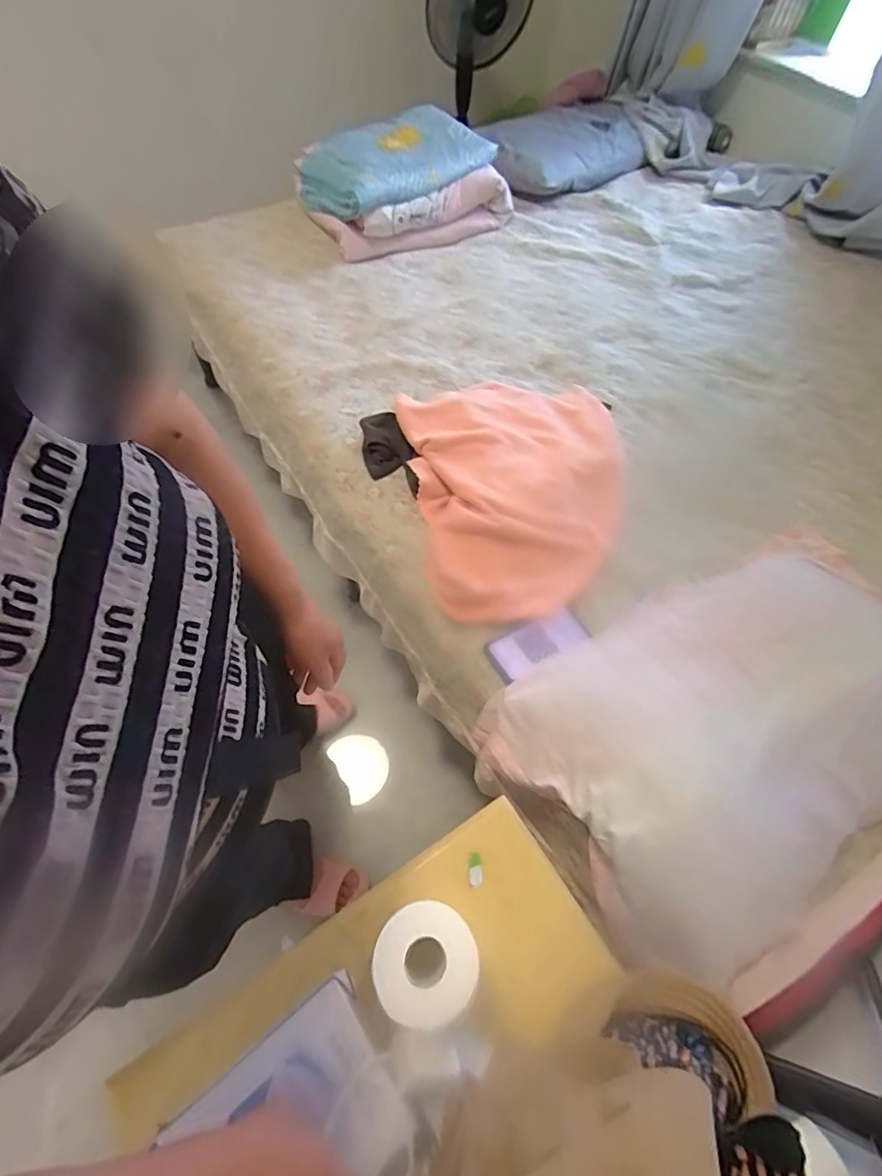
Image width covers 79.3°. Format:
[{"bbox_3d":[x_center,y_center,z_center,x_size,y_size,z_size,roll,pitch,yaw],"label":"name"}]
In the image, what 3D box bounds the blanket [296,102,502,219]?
[{"bbox_3d":[-0.116,-1.119,1.387,0.505,0.117,0.321,-20,62,-13],"label":"blanket"}]

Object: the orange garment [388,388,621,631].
[{"bbox_3d":[0.165,-0.198,0.961,0.426,0.073,0.524,-9,60,-7],"label":"orange garment"}]

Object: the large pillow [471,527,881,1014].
[{"bbox_3d":[0.447,0.175,0.742,0.672,0.120,0.437,-25,63,-16],"label":"large pillow"}]

